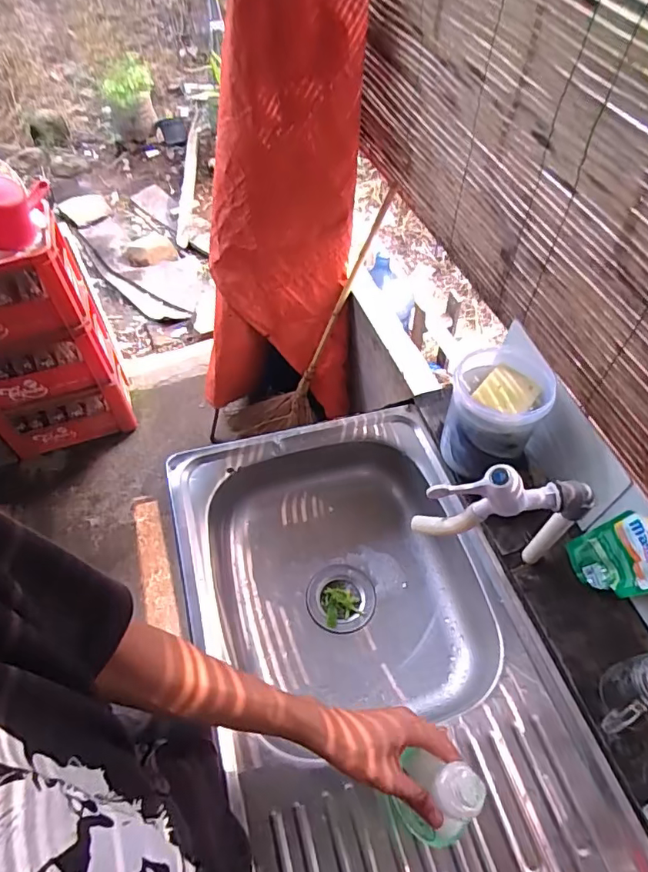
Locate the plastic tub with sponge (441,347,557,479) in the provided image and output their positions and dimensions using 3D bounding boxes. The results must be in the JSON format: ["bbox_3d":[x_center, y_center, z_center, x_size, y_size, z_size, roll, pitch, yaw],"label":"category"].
[{"bbox_3d":[0.254,-0.036,0.771,0.127,0.158,0.134,0,54,0],"label":"plastic tub with sponge"}]

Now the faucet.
[{"bbox_3d":[0.195,0.079,0.558,0.174,0.161,0.048,2,54,2],"label":"faucet"}]

